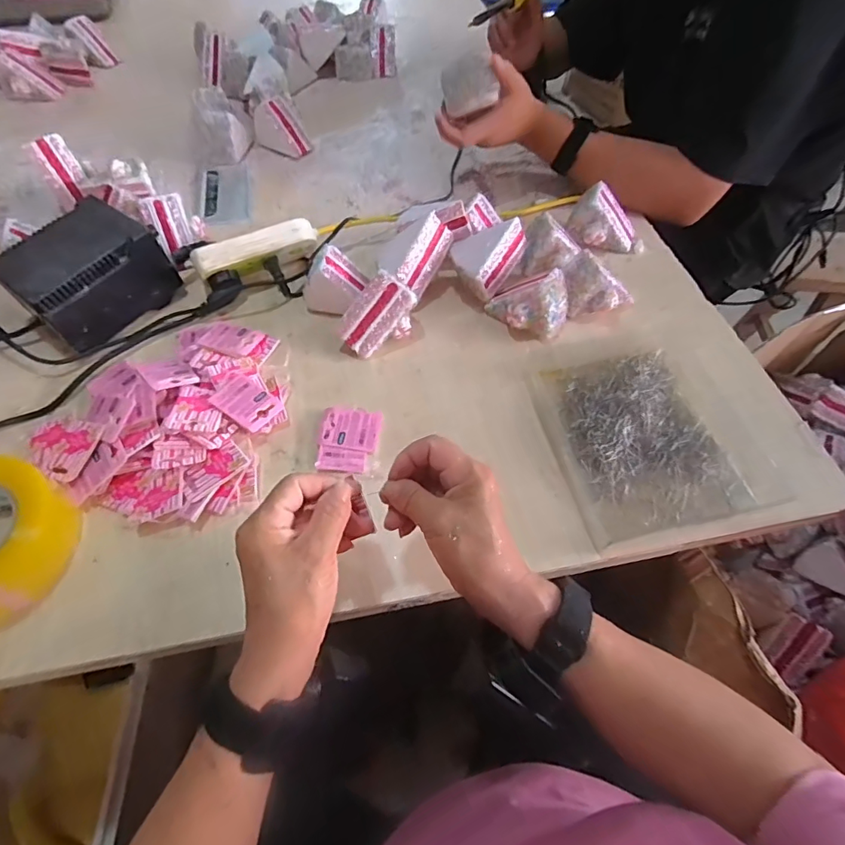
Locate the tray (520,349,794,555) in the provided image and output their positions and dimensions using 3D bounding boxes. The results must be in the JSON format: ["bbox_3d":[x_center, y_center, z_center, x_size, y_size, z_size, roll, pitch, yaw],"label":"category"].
[{"bbox_3d":[0.223,0.006,0.464,0.186,0.027,0.187,-11,57,-6],"label":"tray"}]

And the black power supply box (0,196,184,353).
[{"bbox_3d":[-0.372,-0.168,0.537,0.113,0.085,0.153,30,62,19],"label":"black power supply box"}]

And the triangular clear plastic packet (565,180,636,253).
[{"bbox_3d":[0.242,-0.261,0.622,0.096,0.066,0.062,20,59,13],"label":"triangular clear plastic packet"}]

